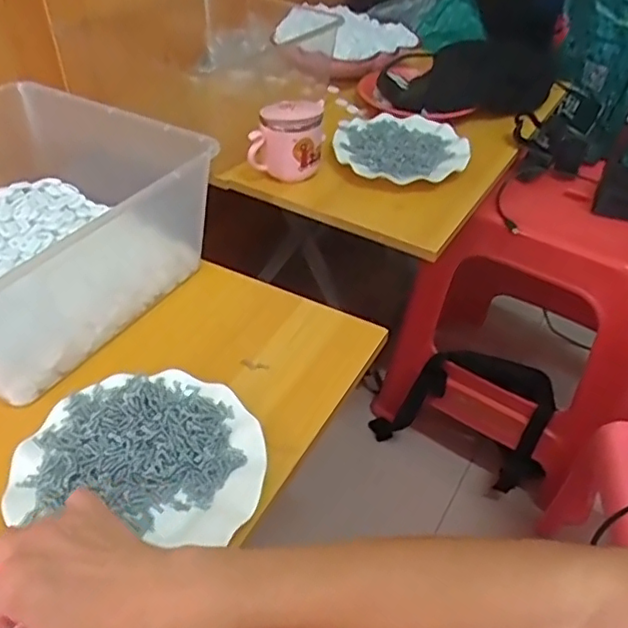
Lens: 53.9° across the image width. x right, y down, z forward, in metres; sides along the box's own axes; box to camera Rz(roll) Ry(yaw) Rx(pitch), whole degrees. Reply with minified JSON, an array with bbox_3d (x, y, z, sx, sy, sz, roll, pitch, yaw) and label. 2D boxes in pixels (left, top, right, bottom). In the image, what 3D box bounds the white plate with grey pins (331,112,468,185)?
[{"bbox_3d":[0.123,-0.240,0.869,0.182,0.016,0.177,1,43,-1],"label":"white plate with grey pins"}]

